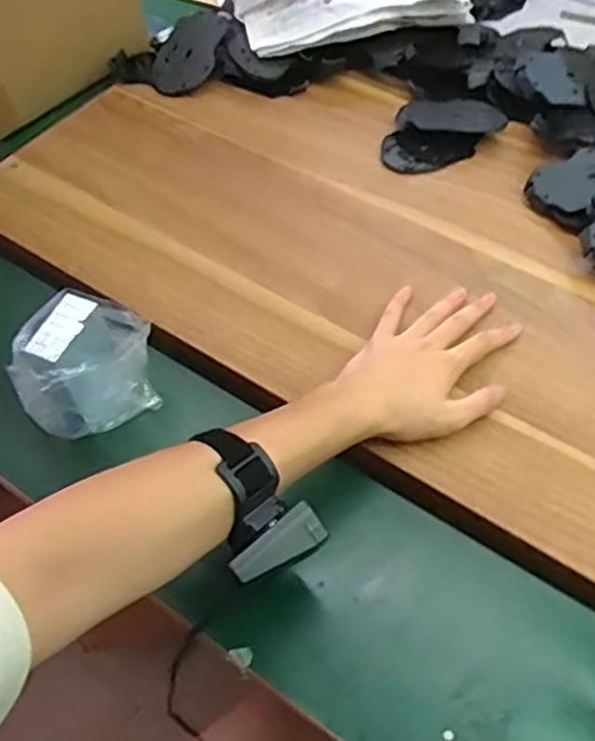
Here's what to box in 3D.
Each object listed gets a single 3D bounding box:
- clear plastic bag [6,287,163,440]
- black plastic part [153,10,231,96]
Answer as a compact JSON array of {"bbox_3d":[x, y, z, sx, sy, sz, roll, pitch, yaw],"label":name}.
[{"bbox_3d":[-0.167,0.000,0.582,0.055,0.127,0.117,21,61,19],"label":"clear plastic bag"},{"bbox_3d":[-0.130,-0.381,0.859,0.069,0.011,0.118,24,85,11],"label":"black plastic part"}]

